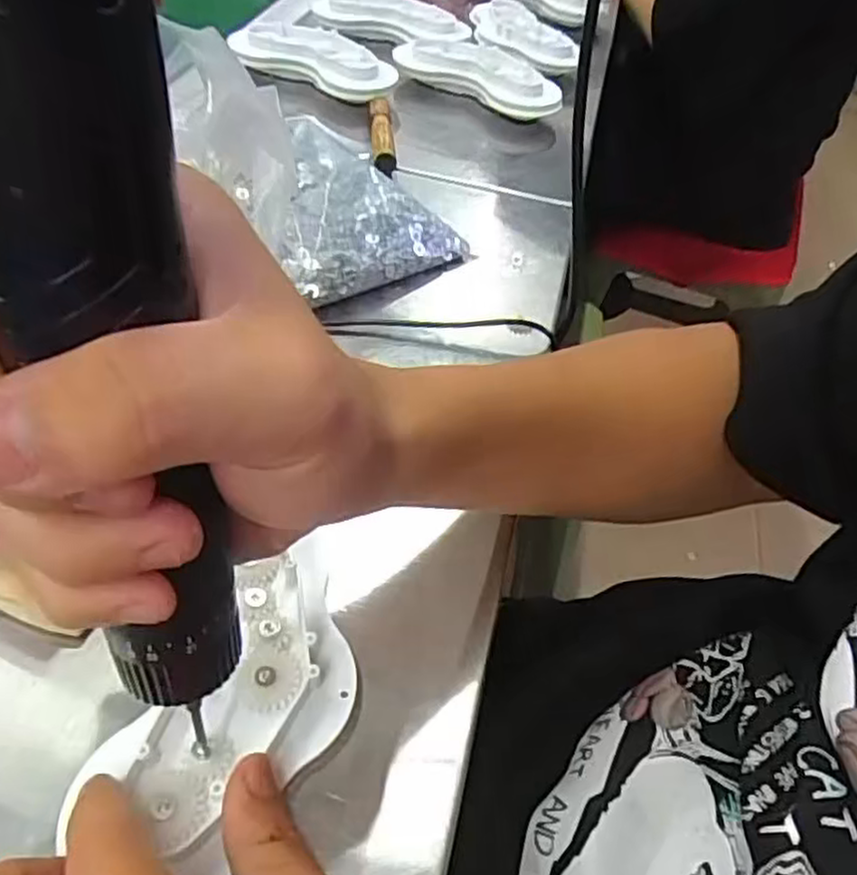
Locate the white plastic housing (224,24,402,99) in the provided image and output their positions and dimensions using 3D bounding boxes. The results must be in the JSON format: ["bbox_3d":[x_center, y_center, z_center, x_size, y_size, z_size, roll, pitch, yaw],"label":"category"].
[{"bbox_3d":[-0.092,-0.318,0.601,0.142,0.021,0.068,25,50,15],"label":"white plastic housing"}]

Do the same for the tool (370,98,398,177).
[{"bbox_3d":[-0.035,-0.226,0.538,0.016,0.018,0.095,0,48,-8],"label":"tool"}]

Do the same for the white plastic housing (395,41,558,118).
[{"bbox_3d":[0.044,-0.311,0.612,0.148,0.023,0.064,27,50,17],"label":"white plastic housing"}]

